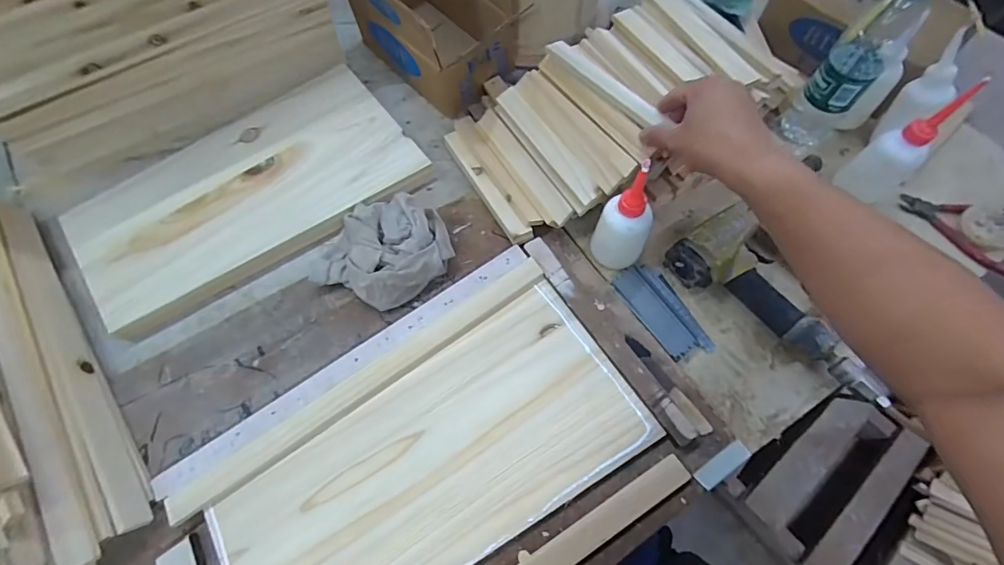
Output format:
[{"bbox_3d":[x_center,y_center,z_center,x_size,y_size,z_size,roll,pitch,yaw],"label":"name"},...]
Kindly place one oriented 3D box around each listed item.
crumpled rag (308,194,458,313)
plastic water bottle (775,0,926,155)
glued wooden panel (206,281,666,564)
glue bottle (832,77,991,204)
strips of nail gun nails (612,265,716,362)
[{"bbox_3d":[-0.148,-0.042,0.551,0.166,0.064,0.139,21,67,8],"label":"crumpled rag"},{"bbox_3d":[0.441,-0.272,0.553,0.070,0.234,0.060,-37,68,-18],"label":"plastic water bottle"},{"bbox_3d":[-0.065,0.182,0.454,0.419,0.008,0.197,-30,70,-13],"label":"glued wooden panel"},{"bbox_3d":[0.484,-0.164,0.535,0.052,0.162,0.061,-33,66,-17],"label":"glue bottle"},{"bbox_3d":[0.194,0.033,0.535,0.064,0.009,0.127,-27,69,-12],"label":"strips of nail gun nails"}]

